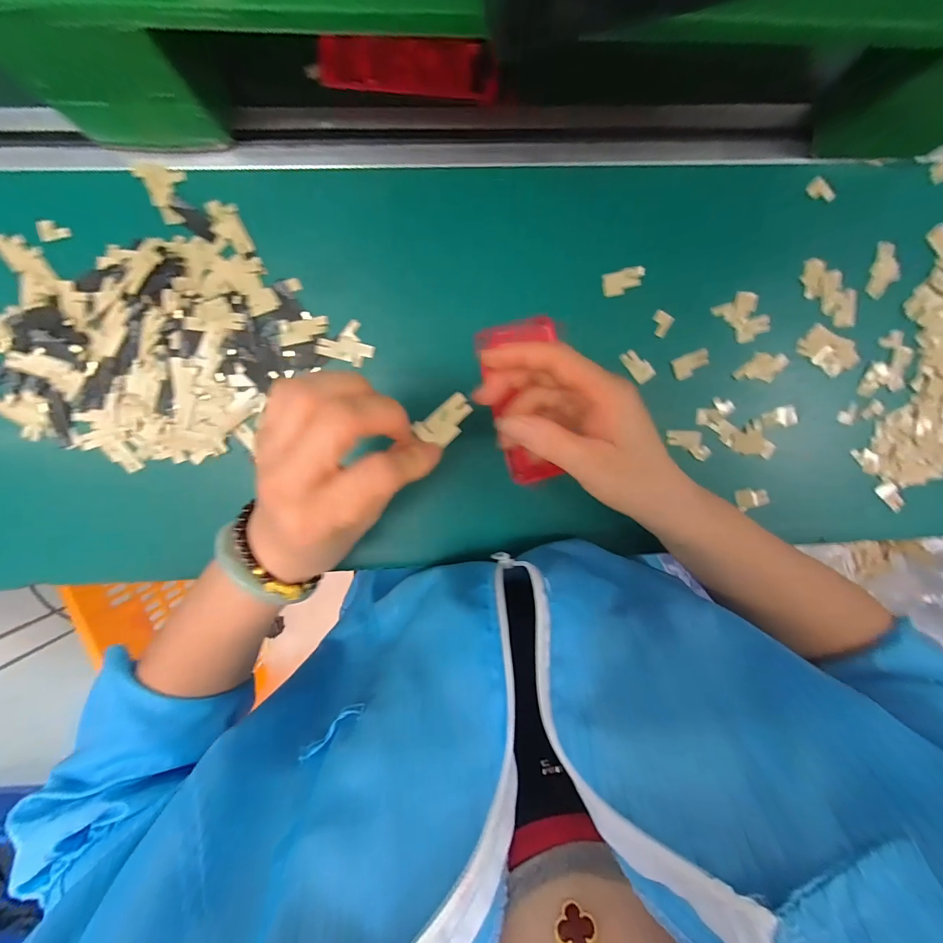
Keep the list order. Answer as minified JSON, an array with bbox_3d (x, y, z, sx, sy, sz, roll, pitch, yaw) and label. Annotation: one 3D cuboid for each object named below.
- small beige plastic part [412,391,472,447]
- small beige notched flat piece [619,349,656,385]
[{"bbox_3d":[-0.013,-0.026,0.215,0.032,0.004,0.018,-39,97,-22],"label":"small beige plastic part"},{"bbox_3d":[0.133,-0.084,0.324,0.016,0.005,0.029,-39,98,2],"label":"small beige notched flat piece"}]

